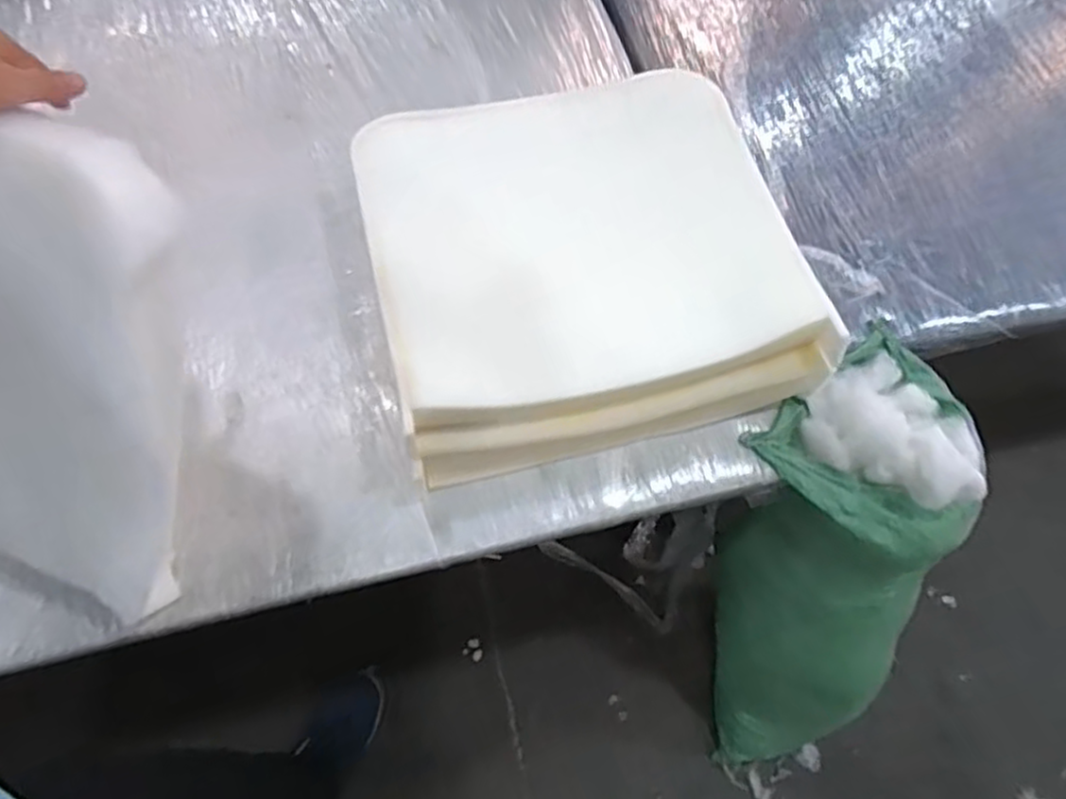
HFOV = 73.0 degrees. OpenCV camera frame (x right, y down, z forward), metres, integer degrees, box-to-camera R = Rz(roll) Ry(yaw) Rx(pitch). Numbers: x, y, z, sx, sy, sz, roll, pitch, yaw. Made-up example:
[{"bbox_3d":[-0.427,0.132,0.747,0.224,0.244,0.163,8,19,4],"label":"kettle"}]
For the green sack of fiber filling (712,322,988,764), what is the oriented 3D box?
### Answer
[{"bbox_3d":[0.402,0.282,1.028,0.278,0.749,0.209,-7,41,-5],"label":"green sack of fiber filling"}]

